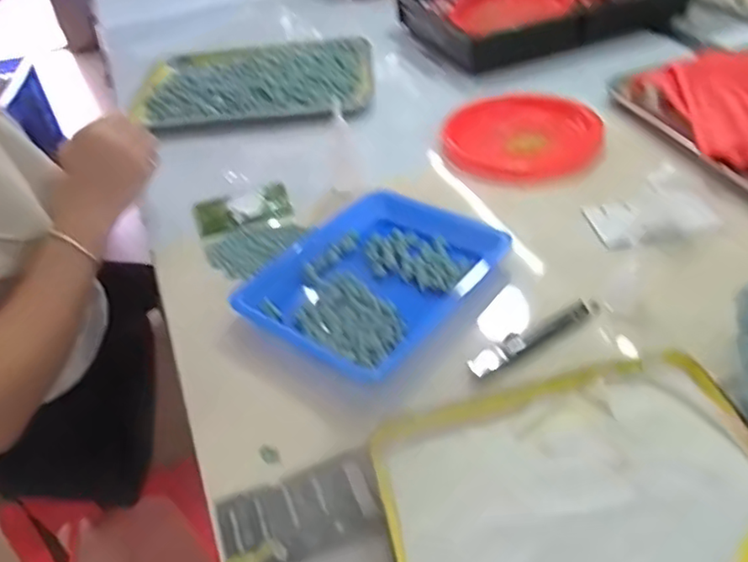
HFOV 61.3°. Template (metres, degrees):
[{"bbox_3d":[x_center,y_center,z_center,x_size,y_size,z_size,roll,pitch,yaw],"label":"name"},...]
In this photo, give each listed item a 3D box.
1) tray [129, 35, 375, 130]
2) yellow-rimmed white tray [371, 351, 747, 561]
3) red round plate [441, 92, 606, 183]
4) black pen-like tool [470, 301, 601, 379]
[{"bbox_3d":[-0.181,-0.317,0.969,0.353,0.024,0.258,-4,41,5],"label":"tray"},{"bbox_3d":[0.136,0.142,0.388,0.243,0.015,0.203,-14,41,-7],"label":"yellow-rimmed white tray"},{"bbox_3d":[0.177,-0.173,0.748,0.182,0.023,0.164,-4,41,5],"label":"red round plate"},{"bbox_3d":[0.131,0.042,0.509,0.133,0.007,0.024,-29,45,-23],"label":"black pen-like tool"}]

